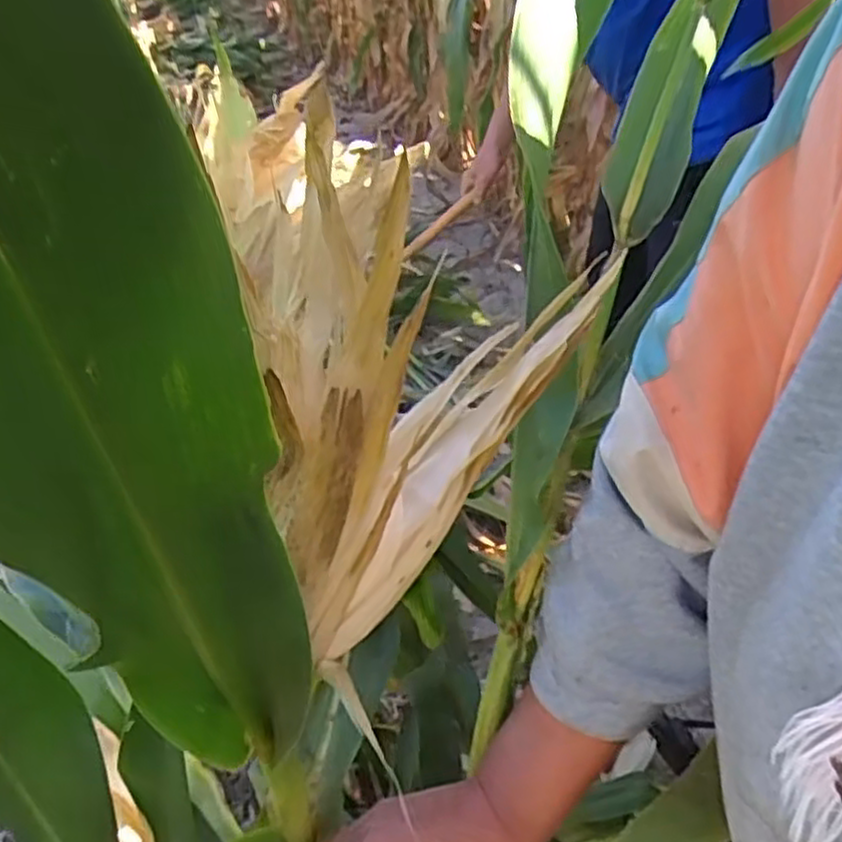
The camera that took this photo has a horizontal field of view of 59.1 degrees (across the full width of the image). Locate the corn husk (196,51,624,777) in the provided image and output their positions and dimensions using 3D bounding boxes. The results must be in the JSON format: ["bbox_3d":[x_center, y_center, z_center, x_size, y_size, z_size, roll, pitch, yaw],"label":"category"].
[{"bbox_3d":[-0.012,-0.024,0.291,0.086,0.193,0.163,24,47,30],"label":"corn husk"}]

